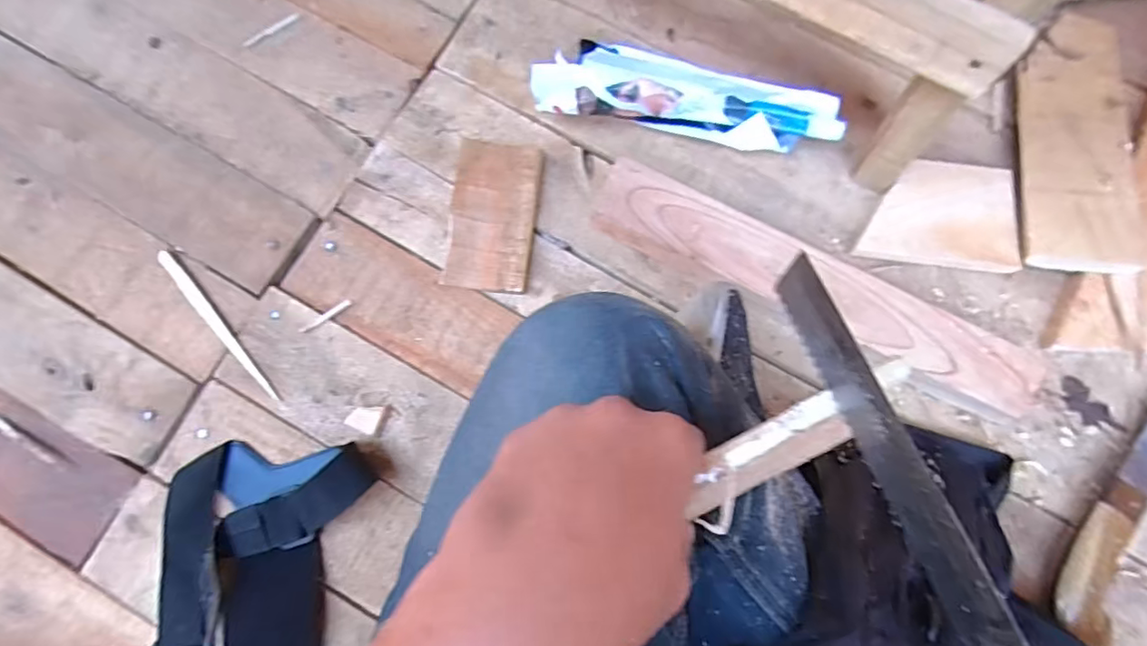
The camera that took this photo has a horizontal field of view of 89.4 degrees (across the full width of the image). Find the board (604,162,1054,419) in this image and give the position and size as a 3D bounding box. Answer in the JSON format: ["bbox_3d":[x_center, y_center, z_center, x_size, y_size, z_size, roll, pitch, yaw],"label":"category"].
[{"bbox_3d":[0.197,-0.030,0.481,0.379,0.013,0.065,28,79,6],"label":"board"}]

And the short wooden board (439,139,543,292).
[{"bbox_3d":[-0.071,-0.095,0.517,0.075,0.012,0.133,6,78,2],"label":"short wooden board"}]

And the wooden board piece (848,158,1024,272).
[{"bbox_3d":[0.320,-0.096,0.513,0.132,0.018,0.092,7,78,2],"label":"wooden board piece"}]

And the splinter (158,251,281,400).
[{"bbox_3d":[-0.312,0.003,0.504,0.013,0.005,0.169,-40,80,-8],"label":"splinter"}]

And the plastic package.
[{"bbox_3d":[0.098,-0.201,0.518,0.270,0.057,0.075,6,78,2],"label":"plastic package"}]

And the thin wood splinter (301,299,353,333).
[{"bbox_3d":[-0.217,-0.006,0.507,0.048,0.004,0.008,-35,80,-7],"label":"thin wood splinter"}]

